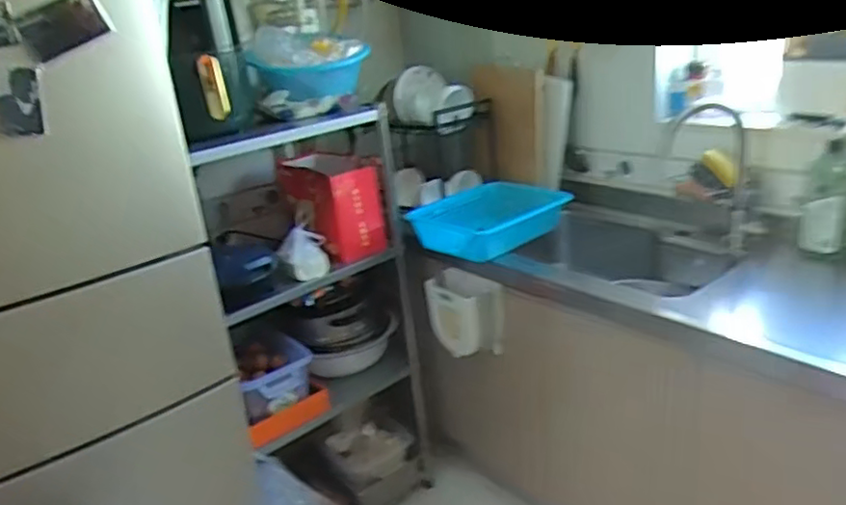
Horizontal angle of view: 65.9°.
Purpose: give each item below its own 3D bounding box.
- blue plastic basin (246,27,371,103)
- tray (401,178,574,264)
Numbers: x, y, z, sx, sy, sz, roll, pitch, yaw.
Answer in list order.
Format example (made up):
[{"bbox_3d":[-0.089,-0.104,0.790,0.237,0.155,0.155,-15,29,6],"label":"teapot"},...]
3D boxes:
[{"bbox_3d":[-0.296,-0.498,1.713,0.297,0.163,0.297,-10,22,-9],"label":"blue plastic basin"},{"bbox_3d":[0.170,-0.100,1.787,0.387,0.099,0.317,-24,28,-36],"label":"tray"}]

